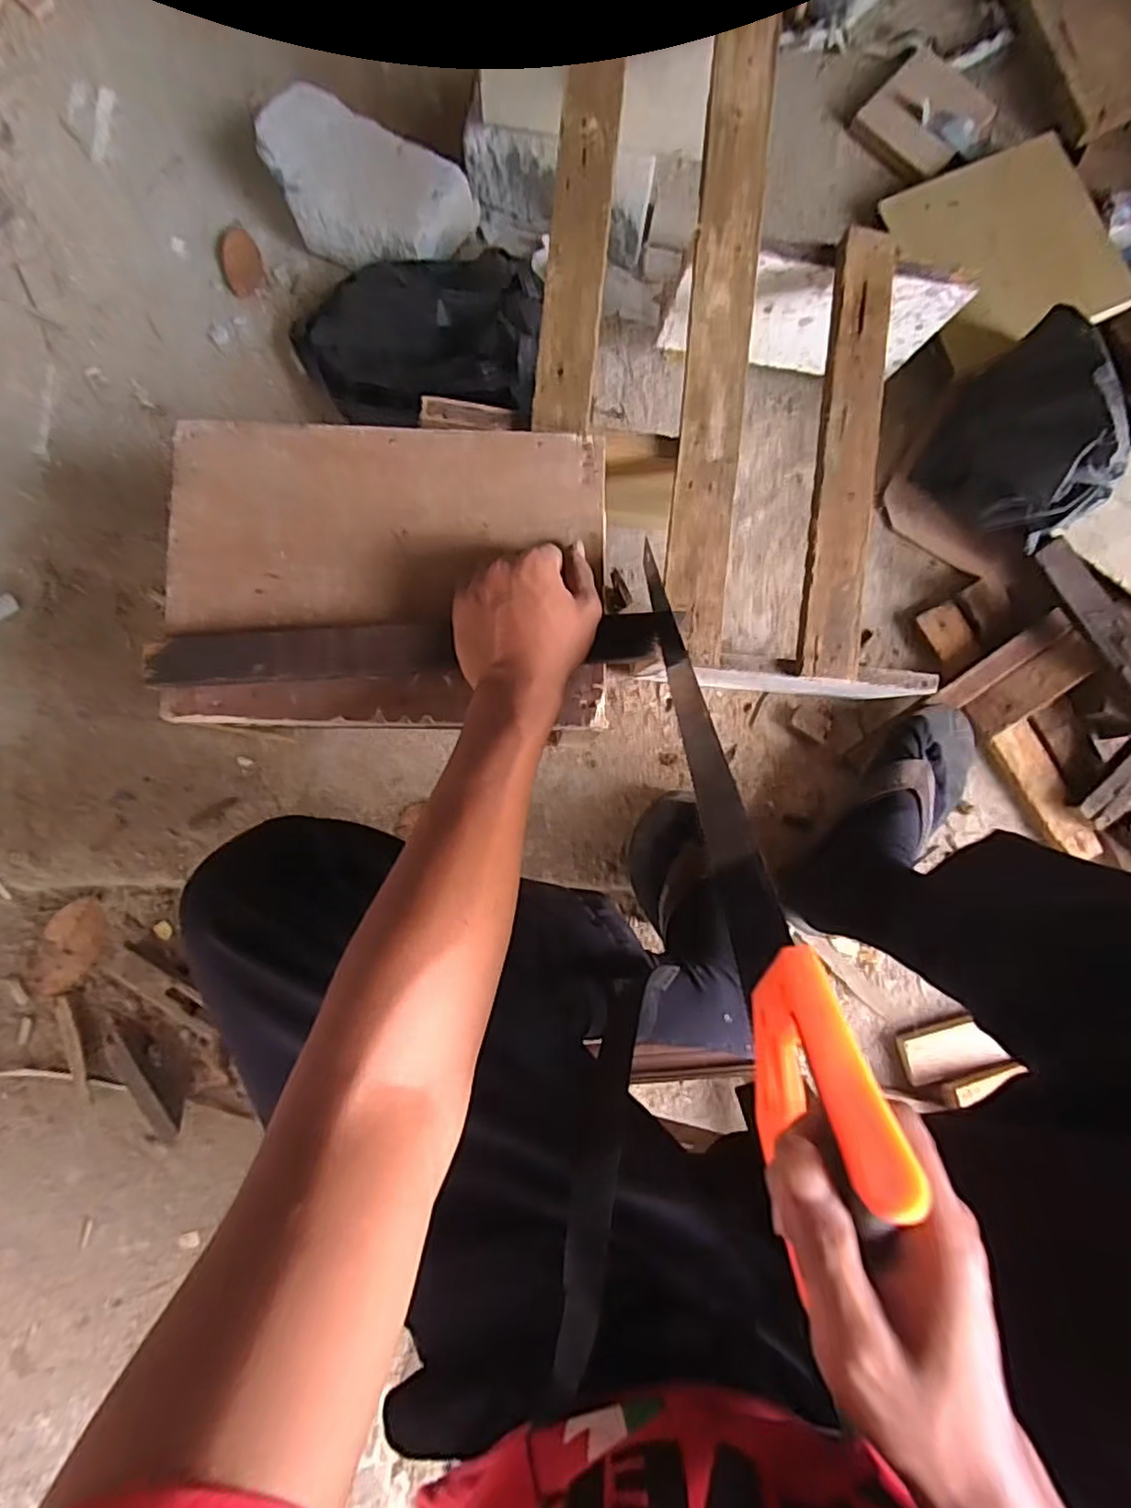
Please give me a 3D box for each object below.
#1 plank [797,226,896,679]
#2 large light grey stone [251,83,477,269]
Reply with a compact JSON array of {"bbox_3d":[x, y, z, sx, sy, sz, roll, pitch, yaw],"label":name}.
[{"bbox_3d":[0.232,-0.247,0.533,0.050,0.016,0.362,4,86,-2],"label":"plank"},{"bbox_3d":[-0.213,-0.586,0.679,0.214,0.073,0.119,22,85,-1],"label":"large light grey stone"}]

